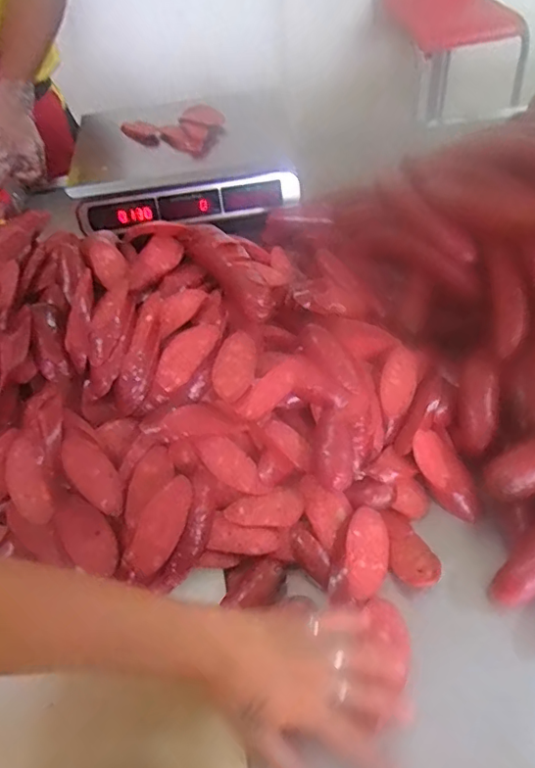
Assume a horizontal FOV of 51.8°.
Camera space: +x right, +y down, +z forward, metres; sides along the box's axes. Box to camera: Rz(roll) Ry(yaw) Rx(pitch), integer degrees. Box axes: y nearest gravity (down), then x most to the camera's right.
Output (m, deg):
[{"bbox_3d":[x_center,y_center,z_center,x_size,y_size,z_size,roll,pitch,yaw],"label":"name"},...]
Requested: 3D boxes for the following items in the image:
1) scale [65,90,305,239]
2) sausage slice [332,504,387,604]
[{"bbox_3d":[-0.144,-0.394,0.935,0.360,0.100,0.330,-10,48,-3],"label":"scale"},{"bbox_3d":[0.083,0.151,0.490,0.046,0.021,0.078,12,51,16],"label":"sausage slice"}]

